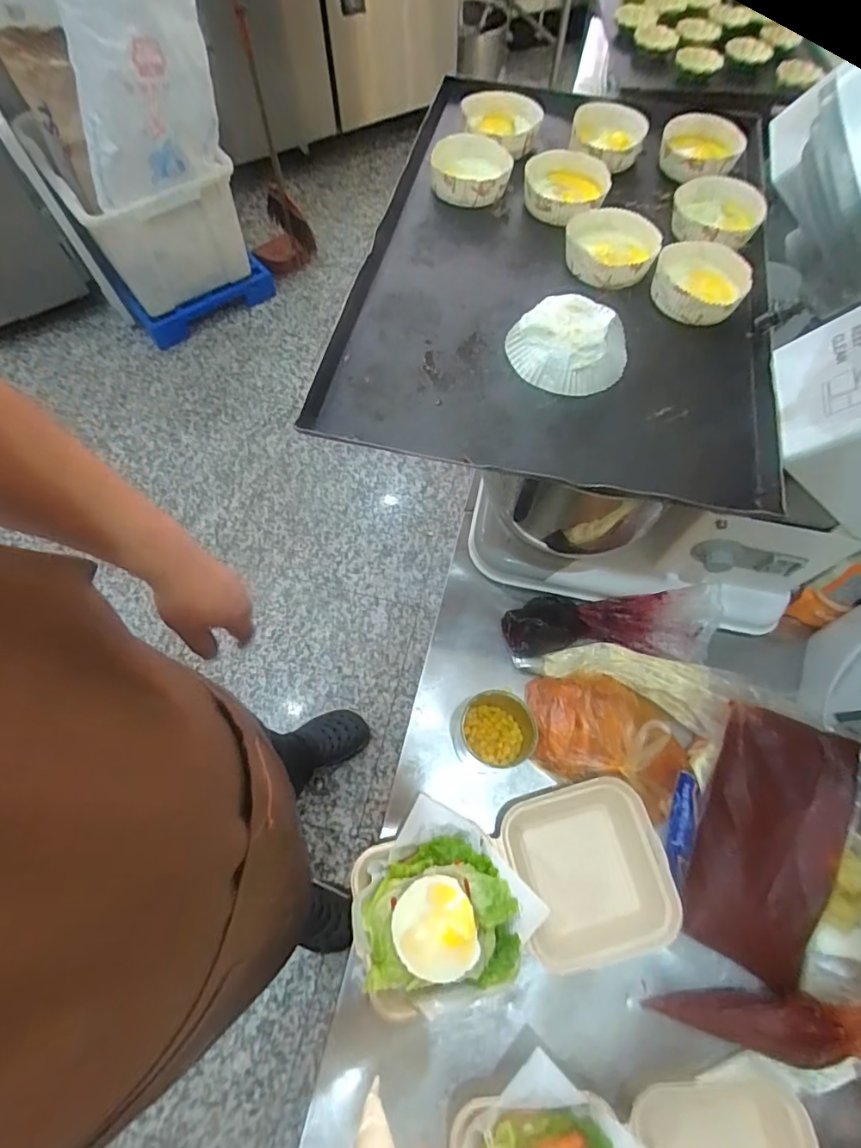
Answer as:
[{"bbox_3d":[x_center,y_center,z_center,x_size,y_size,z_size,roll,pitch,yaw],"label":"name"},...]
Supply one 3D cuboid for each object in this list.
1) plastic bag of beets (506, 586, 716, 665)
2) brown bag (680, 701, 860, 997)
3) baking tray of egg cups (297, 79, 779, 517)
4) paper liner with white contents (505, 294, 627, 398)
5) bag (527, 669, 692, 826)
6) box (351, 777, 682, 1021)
[{"bbox_3d":[0.210,0.058,0.622,0.246,0.071,0.082,3,66,1],"label":"plastic bag of beets"},{"bbox_3d":[0.340,0.260,0.522,0.121,0.037,0.239,22,67,9],"label":"brown bag"},{"bbox_3d":[0.144,-0.352,0.566,0.404,0.046,0.608,13,66,5],"label":"baking tray of egg cups"},{"bbox_3d":[0.135,-0.218,0.491,0.105,0.030,0.098,0,66,-1],"label":"paper liner with white contents"},{"bbox_3d":[0.194,0.170,0.560,0.186,0.083,0.124,18,67,7],"label":"bag"},{"bbox_3d":[0.081,0.307,0.514,0.307,0.064,0.172,-5,66,-3],"label":"box"}]

